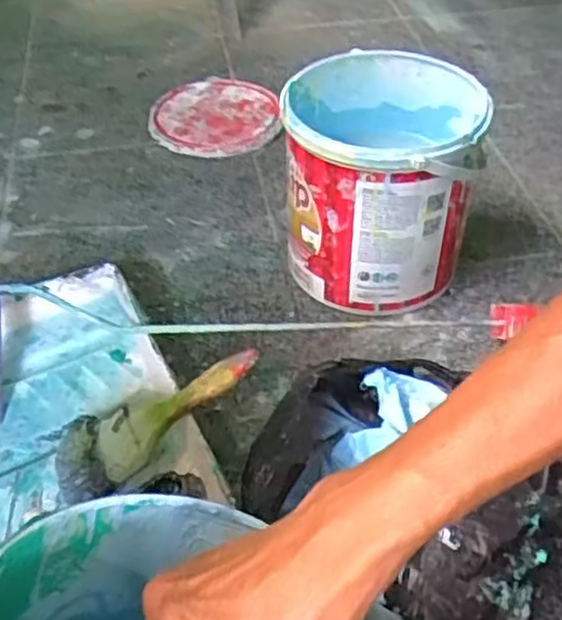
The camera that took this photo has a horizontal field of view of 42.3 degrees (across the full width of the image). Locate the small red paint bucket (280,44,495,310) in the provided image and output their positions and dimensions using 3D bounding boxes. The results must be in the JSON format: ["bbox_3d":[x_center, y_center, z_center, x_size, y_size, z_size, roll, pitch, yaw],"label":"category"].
[{"bbox_3d":[0.094,-0.121,0.709,0.169,0.188,0.175,-1,45,1],"label":"small red paint bucket"}]

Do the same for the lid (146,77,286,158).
[{"bbox_3d":[-0.088,-0.267,0.987,0.169,0.017,0.183,-1,45,1],"label":"lid"}]

